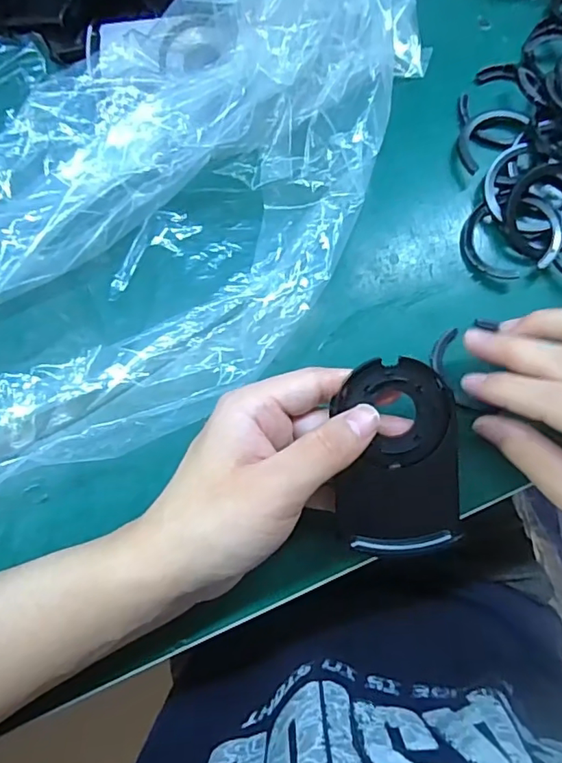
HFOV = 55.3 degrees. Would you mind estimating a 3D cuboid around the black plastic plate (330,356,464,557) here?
[{"bbox_3d":[0.054,0.036,0.247,0.055,0.015,0.088,-3,104,6],"label":"black plastic plate"}]

